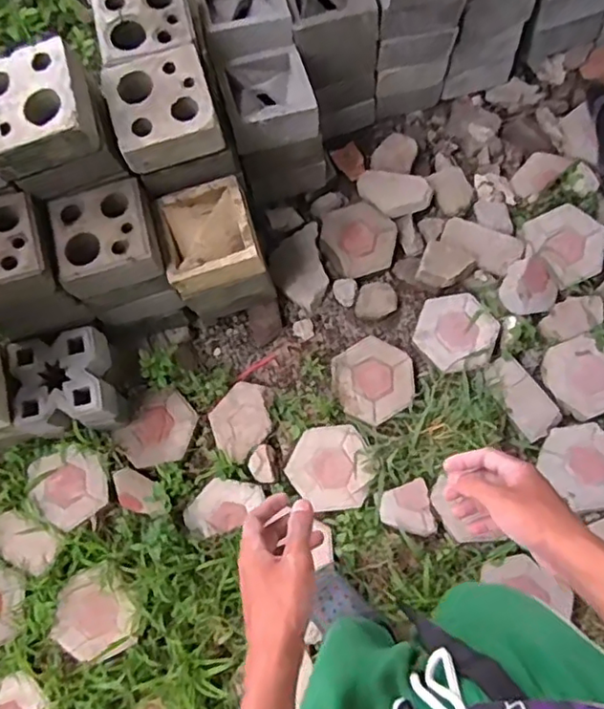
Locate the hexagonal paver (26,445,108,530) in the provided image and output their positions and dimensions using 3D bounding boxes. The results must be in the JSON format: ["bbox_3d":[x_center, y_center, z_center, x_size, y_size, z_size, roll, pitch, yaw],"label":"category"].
[{"bbox_3d":[-0.561,0.313,1.457,0.173,0.048,0.189,-37,74,-9],"label":"hexagonal paver"}]

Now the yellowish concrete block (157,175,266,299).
[{"bbox_3d":[-0.205,-0.262,1.336,0.205,0.121,0.204,-14,76,-4],"label":"yellowish concrete block"}]

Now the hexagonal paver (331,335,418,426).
[{"bbox_3d":[0.177,0.062,1.488,0.192,0.033,0.192,-32,85,-1],"label":"hexagonal paver"}]

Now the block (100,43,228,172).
[{"bbox_3d":[-0.282,-0.493,1.235,0.207,0.092,0.190,-19,72,-4],"label":"block"}]

